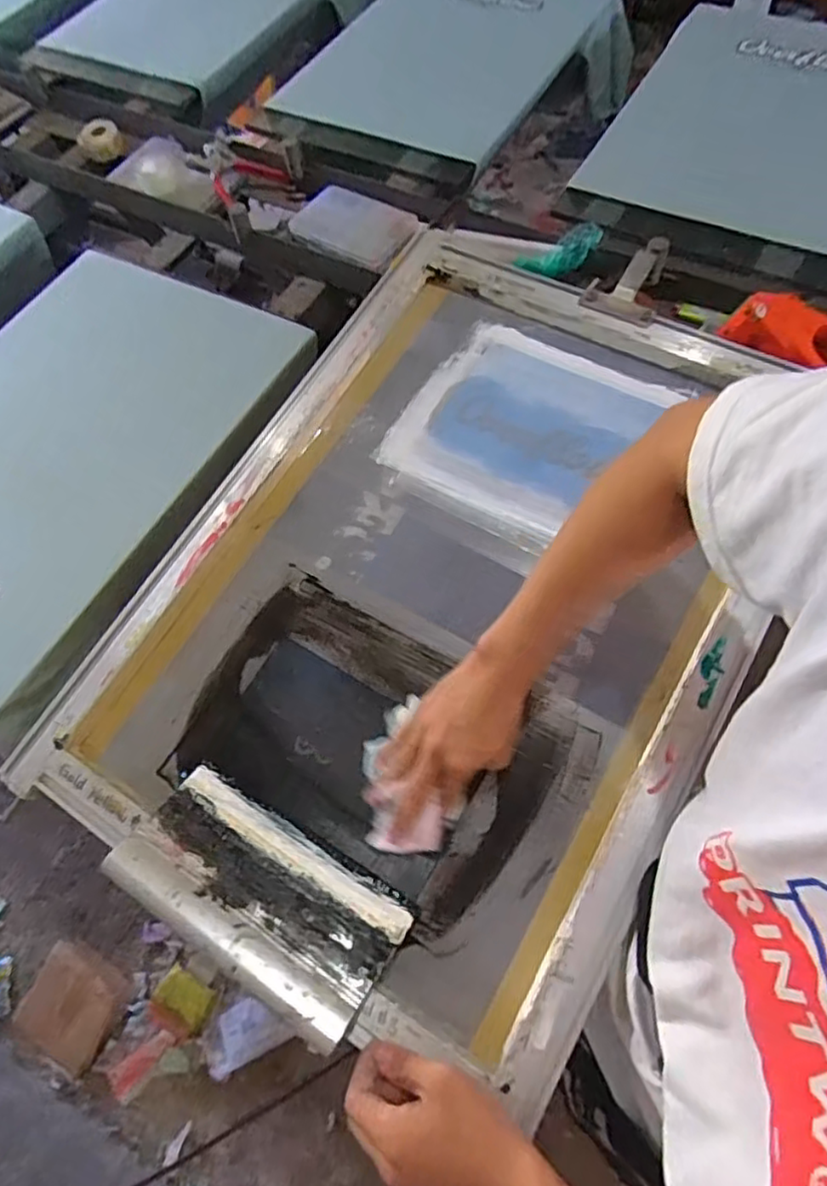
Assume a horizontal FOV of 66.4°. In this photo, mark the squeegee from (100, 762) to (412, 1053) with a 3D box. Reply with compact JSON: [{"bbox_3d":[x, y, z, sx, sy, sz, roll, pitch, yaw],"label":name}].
[{"bbox_3d":[-0.127,0.252,0.523,0.228,0.035,0.115,28,45,16],"label":"squeegee"}]

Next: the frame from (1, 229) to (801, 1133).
[{"bbox_3d":[0.032,-0.009,0.623,0.528,0.067,0.716,27,73,17],"label":"frame"}]

